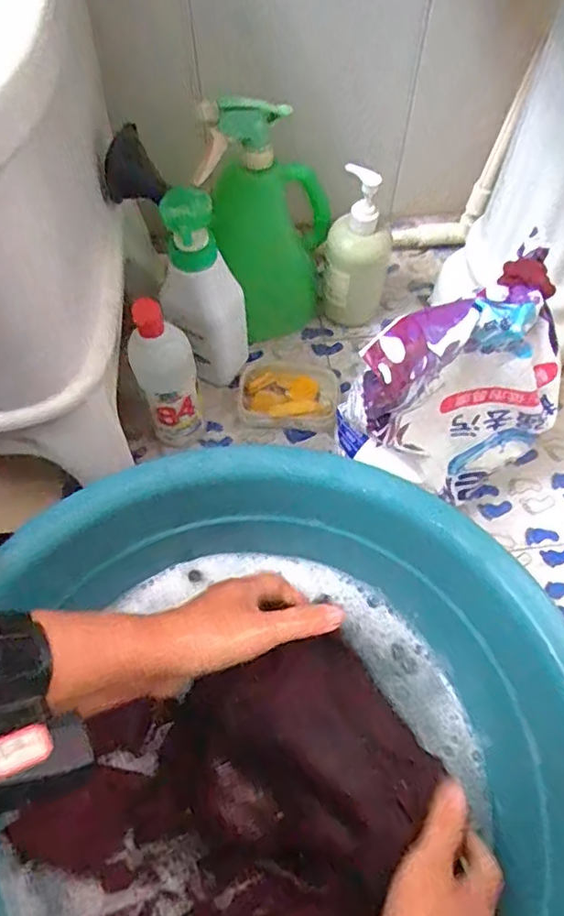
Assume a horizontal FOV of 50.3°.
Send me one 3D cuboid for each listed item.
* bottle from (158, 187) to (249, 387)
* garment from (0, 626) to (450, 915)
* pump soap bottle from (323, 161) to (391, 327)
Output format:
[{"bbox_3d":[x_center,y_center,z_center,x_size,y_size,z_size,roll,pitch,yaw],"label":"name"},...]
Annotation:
[{"bbox_3d":[-0.081,-0.161,0.619,0.066,0.219,0.060,0,62,0],"label":"bottle"},{"bbox_3d":[-0.038,0.270,0.434,0.281,0.076,0.212,-15,63,-8],"label":"garment"},{"bbox_3d":[0.085,-0.230,0.694,0.072,0.210,0.066,0,62,0],"label":"pump soap bottle"}]

